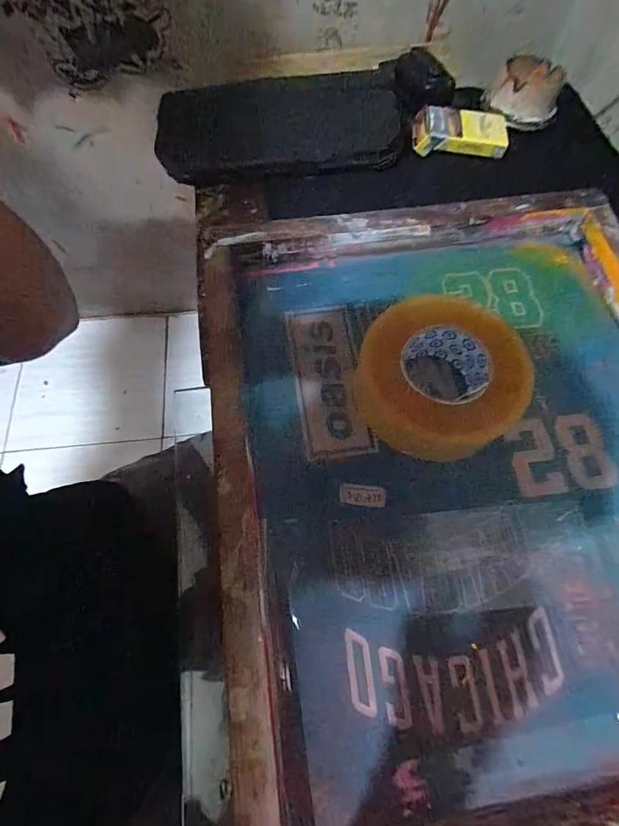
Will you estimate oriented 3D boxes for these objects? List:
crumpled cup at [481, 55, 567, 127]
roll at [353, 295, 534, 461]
[{"bbox_3d":[0.285,-0.428,0.548,0.090,0.043,0.094,1,67,-2],"label":"crumpled cup"},{"bbox_3d":[0.117,-0.033,0.378,0.140,0.060,0.133,1,67,-2],"label":"roll"}]

